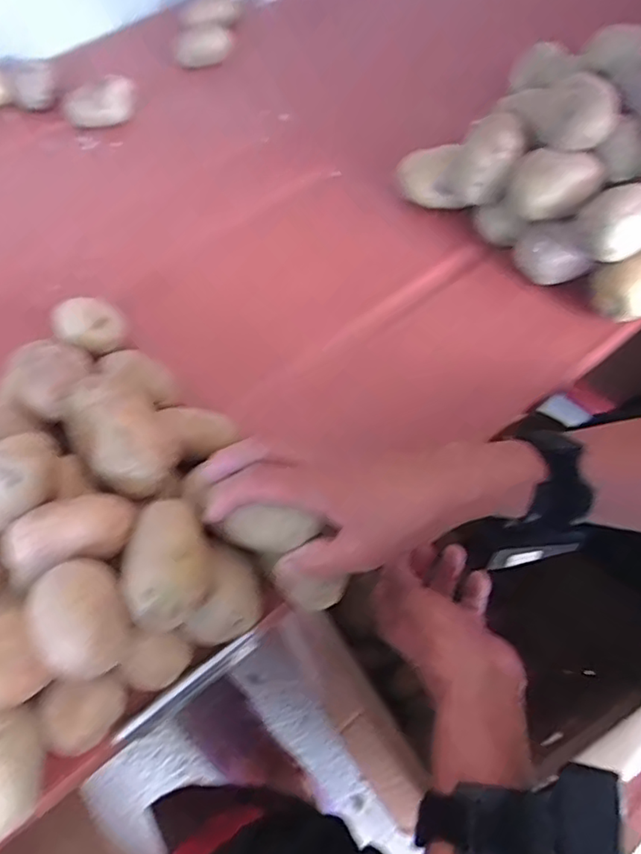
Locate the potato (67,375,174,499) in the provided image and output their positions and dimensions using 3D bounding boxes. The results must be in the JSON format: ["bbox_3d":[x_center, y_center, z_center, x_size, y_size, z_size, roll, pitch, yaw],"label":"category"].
[{"bbox_3d":[-0.136,0.007,0.407,0.057,0.045,0.082,-40,66,-17],"label":"potato"}]

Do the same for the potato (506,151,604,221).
[{"bbox_3d":[0.202,-0.207,0.499,0.076,0.044,0.041,1,61,4],"label":"potato"}]

